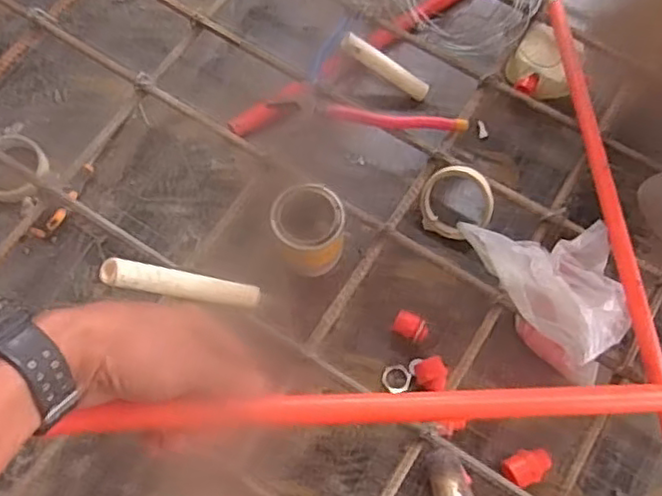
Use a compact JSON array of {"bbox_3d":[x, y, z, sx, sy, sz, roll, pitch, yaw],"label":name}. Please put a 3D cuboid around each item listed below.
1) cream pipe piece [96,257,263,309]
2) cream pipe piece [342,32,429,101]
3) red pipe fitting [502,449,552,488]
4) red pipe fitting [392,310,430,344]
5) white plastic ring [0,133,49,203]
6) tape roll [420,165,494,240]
[{"bbox_3d":[-0.137,0.038,0.649,0.019,0.186,0.026,-23,64,35],"label":"cream pipe piece"},{"bbox_3d":[0.073,-0.237,0.864,0.132,0.022,0.021,29,68,-21],"label":"cream pipe piece"},{"bbox_3d":[0.216,0.241,0.722,0.052,0.024,0.033,-27,72,-12],"label":"red pipe fitting"},{"bbox_3d":[0.095,0.097,0.786,0.042,0.032,0.026,32,71,10],"label":"red pipe fitting"},{"bbox_3d":[-0.402,-0.098,0.834,0.085,0.030,0.093,1,69,-2],"label":"white plastic ring"},{"bbox_3d":[0.156,-0.056,0.817,0.089,0.012,0.092,7,106,25],"label":"tape roll"}]

